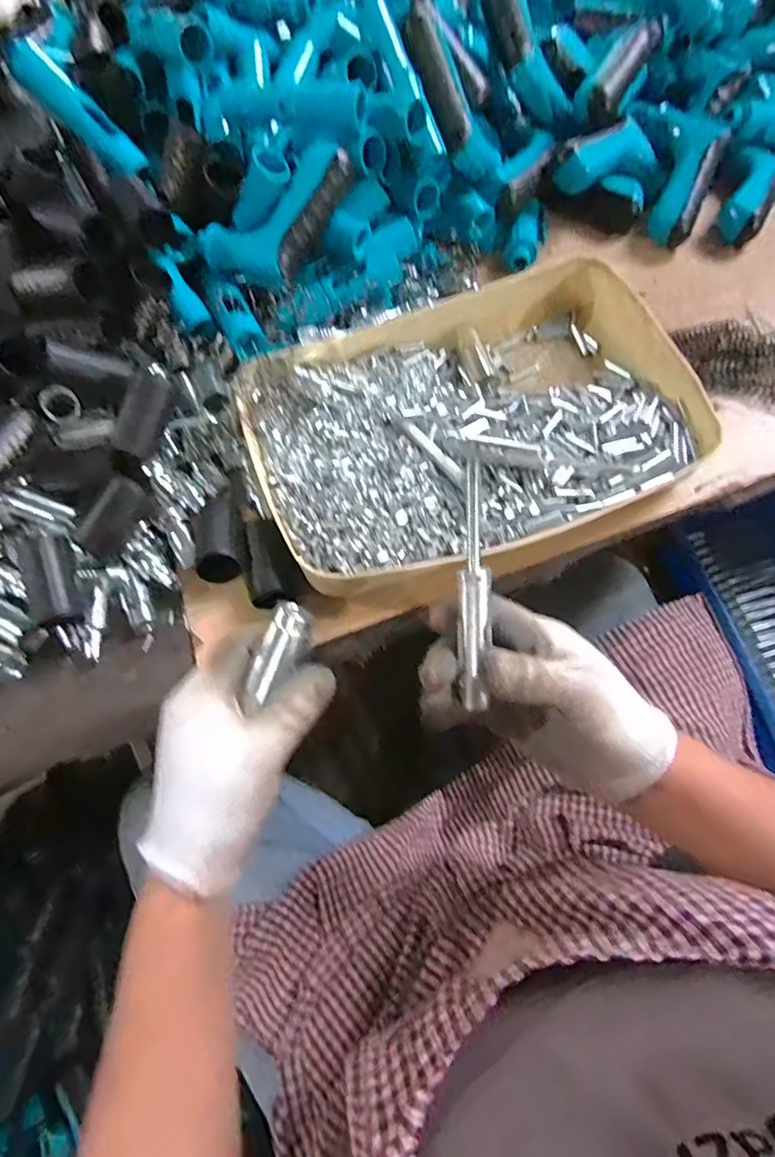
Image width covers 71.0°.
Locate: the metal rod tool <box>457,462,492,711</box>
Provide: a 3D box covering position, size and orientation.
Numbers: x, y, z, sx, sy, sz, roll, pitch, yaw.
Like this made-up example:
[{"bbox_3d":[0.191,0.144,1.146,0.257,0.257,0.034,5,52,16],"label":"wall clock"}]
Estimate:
[{"bbox_3d":[0.046,0.005,0.290,0.016,0.009,0.128,-1,94,2],"label":"metal rod tool"}]

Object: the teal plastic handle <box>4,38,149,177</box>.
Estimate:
[{"bbox_3d":[-0.258,-0.390,0.454,0.125,0.024,0.027,41,72,-13],"label":"teal plastic handle"}]

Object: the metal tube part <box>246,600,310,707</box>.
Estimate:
[{"bbox_3d":[-0.057,0.042,0.291,0.019,0.018,0.057,27,97,14],"label":"metal tube part"}]

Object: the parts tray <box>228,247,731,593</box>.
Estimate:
[{"bbox_3d":[0.065,-0.126,0.434,0.332,0.047,0.229,-22,67,-7],"label":"parts tray"}]

